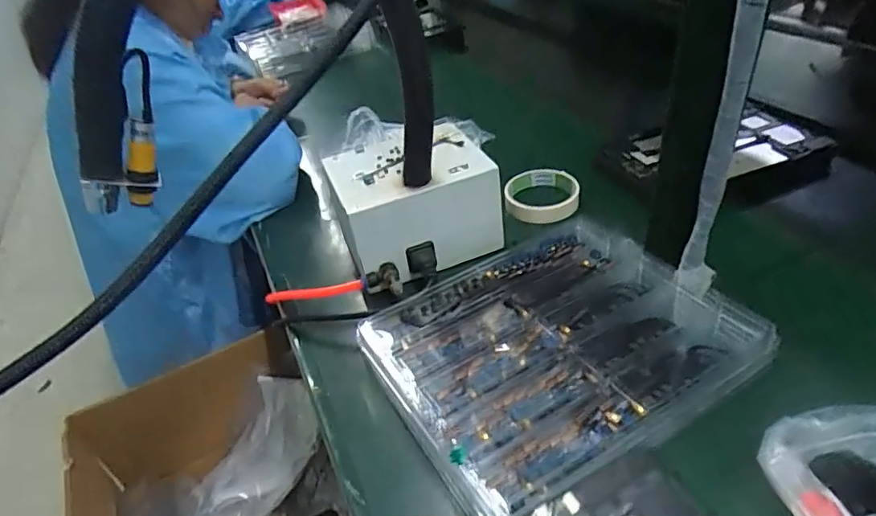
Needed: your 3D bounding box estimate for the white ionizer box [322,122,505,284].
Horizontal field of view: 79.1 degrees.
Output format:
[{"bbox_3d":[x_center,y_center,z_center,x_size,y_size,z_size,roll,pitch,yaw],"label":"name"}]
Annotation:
[{"bbox_3d":[-0.027,-0.062,0.581,0.158,0.100,0.131,-16,41,-10],"label":"white ionizer box"}]

